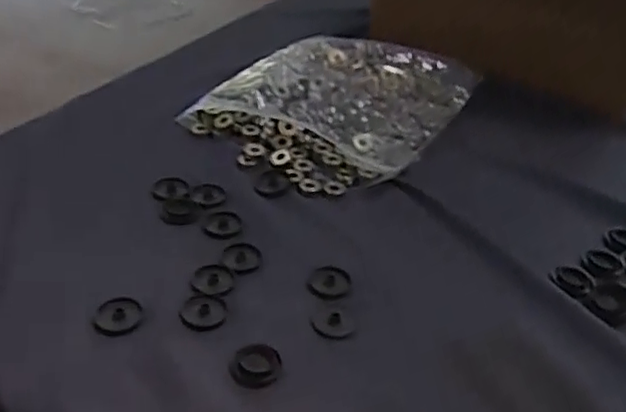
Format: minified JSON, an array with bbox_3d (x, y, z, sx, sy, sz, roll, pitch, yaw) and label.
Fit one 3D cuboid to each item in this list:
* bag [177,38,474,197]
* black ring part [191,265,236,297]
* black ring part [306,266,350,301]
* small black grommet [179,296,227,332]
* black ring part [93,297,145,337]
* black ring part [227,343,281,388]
[{"bbox_3d":[0.026,-0.122,0.748,0.249,0.052,0.321,22,38,21],"label":"bag"},{"bbox_3d":[-0.078,0.057,0.500,0.032,0.004,0.037,-3,36,-12],"label":"black ring part"},{"bbox_3d":[0.014,0.061,0.511,0.032,0.006,0.036,19,37,17],"label":"black ring part"},{"bbox_3d":[-0.080,0.079,0.470,0.033,0.004,0.035,-2,36,-11],"label":"small black grommet"},{"bbox_3d":[-0.139,0.078,0.461,0.034,0.006,0.034,-5,36,-16],"label":"black ring part"},{"bbox_3d":[-0.038,0.106,0.432,0.034,0.005,0.035,-1,35,-10],"label":"black ring part"}]

